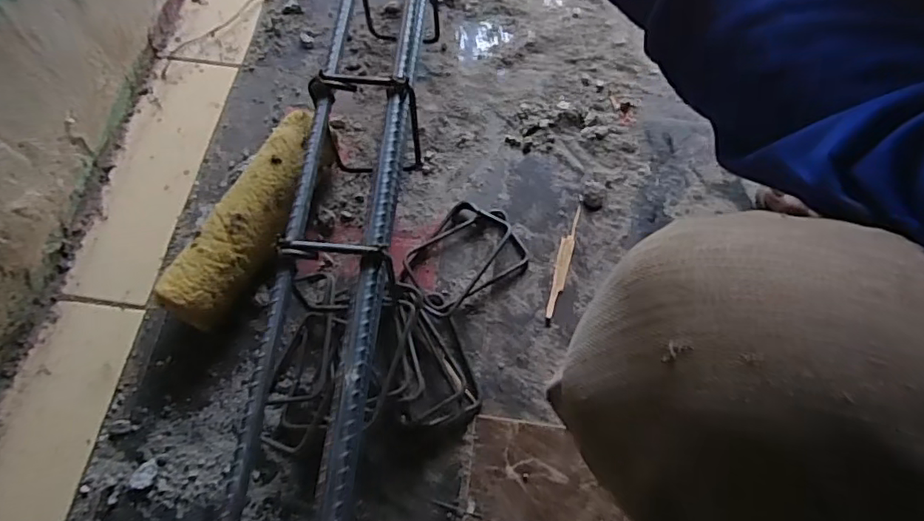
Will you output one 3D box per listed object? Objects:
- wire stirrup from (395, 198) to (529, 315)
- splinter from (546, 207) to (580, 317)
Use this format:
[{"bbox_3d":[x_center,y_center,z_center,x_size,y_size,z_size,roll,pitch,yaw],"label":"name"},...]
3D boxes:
[{"bbox_3d":[-0.002,-0.009,0.553,0.127,0.028,0.093,-31,70,-14],"label":"wire stirrup"},{"bbox_3d":[0.102,-0.001,0.569,0.014,0.004,0.124,15,66,5],"label":"splinter"}]

